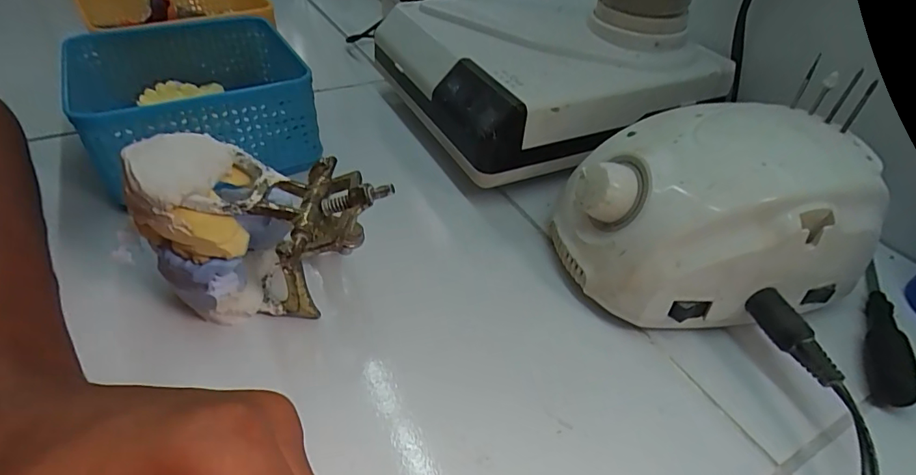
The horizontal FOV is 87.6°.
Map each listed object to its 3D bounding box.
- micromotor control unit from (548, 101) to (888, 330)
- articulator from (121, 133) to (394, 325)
[{"bbox_3d":[0.126,-0.013,0.242,0.132,0.071,0.087,-7,43,-13],"label":"micromotor control unit"},{"bbox_3d":[-0.087,-0.002,0.223,0.104,0.074,0.060,-8,43,-14],"label":"articulator"}]

